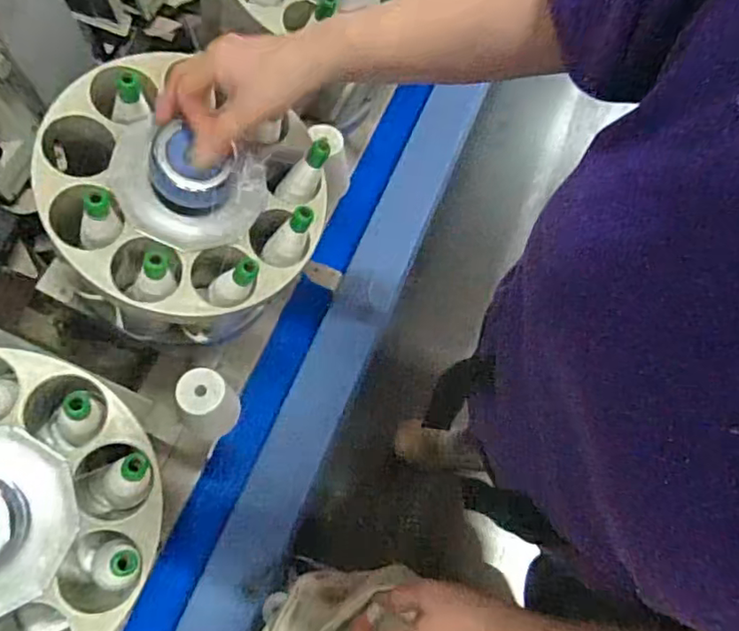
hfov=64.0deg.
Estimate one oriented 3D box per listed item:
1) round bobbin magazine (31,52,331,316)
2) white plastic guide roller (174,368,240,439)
[{"bbox_3d":[-0.159,-0.126,0.537,0.248,0.095,0.256,5,75,-20],"label":"round bobbin magazine"},{"bbox_3d":[-0.164,0.093,0.603,0.053,0.082,0.055,1,66,-1],"label":"white plastic guide roller"}]

